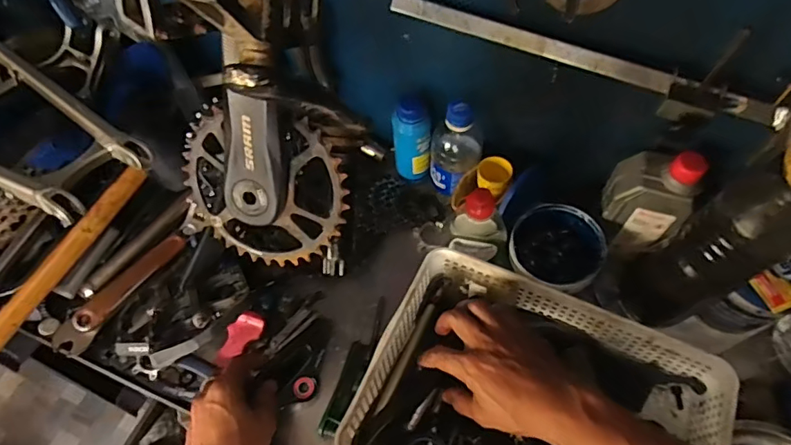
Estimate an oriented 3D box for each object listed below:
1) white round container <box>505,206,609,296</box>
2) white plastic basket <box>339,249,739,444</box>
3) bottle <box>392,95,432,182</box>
[{"bbox_3d":[0.181,0.042,0.596,0.098,0.080,0.102,-1,59,1],"label":"white round container"},{"bbox_3d":[0.136,0.198,0.513,0.324,0.081,0.249,22,62,14],"label":"white plastic basket"},{"bbox_3d":[0.021,-0.110,0.650,0.046,0.134,0.049,-1,59,1],"label":"bottle"}]

